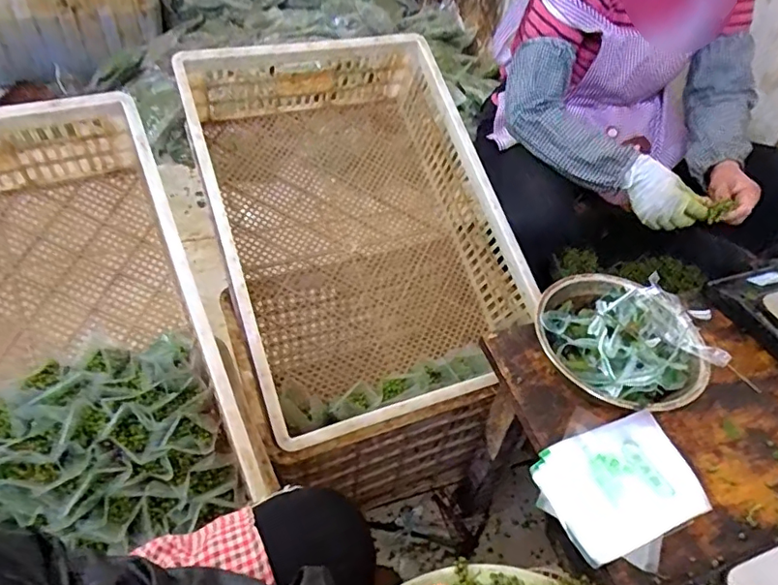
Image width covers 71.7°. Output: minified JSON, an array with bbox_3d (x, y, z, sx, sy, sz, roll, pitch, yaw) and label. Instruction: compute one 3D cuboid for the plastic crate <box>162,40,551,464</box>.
[{"bbox_3d":[-0.051,-0.115,0.898,0.442,0.245,0.631,-15,79,-15],"label":"plastic crate"}]

